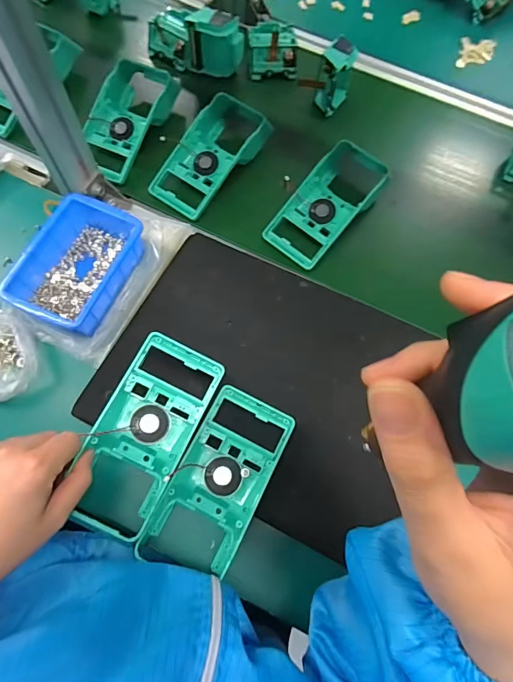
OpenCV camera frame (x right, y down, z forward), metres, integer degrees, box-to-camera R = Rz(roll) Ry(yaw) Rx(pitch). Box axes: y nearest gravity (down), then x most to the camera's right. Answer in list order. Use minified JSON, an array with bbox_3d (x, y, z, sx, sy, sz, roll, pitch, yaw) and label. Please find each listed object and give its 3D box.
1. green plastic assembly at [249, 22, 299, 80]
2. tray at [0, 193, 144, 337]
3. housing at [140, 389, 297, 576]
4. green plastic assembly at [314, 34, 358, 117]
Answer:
[{"bbox_3d":[0.025,-0.464,0.618,0.079,0.051,0.080,-6,70,-5],"label":"green plastic assembly"},{"bbox_3d":[-0.201,-0.087,0.446,0.100,0.049,0.153,25,71,6],"label":"tray"},{"bbox_3d":[-0.038,0.141,0.366,0.084,0.030,0.184,27,90,10],"label":"housing"},{"bbox_3d":[0.116,-0.392,0.582,0.046,0.085,0.072,20,70,4],"label":"green plastic assembly"}]

